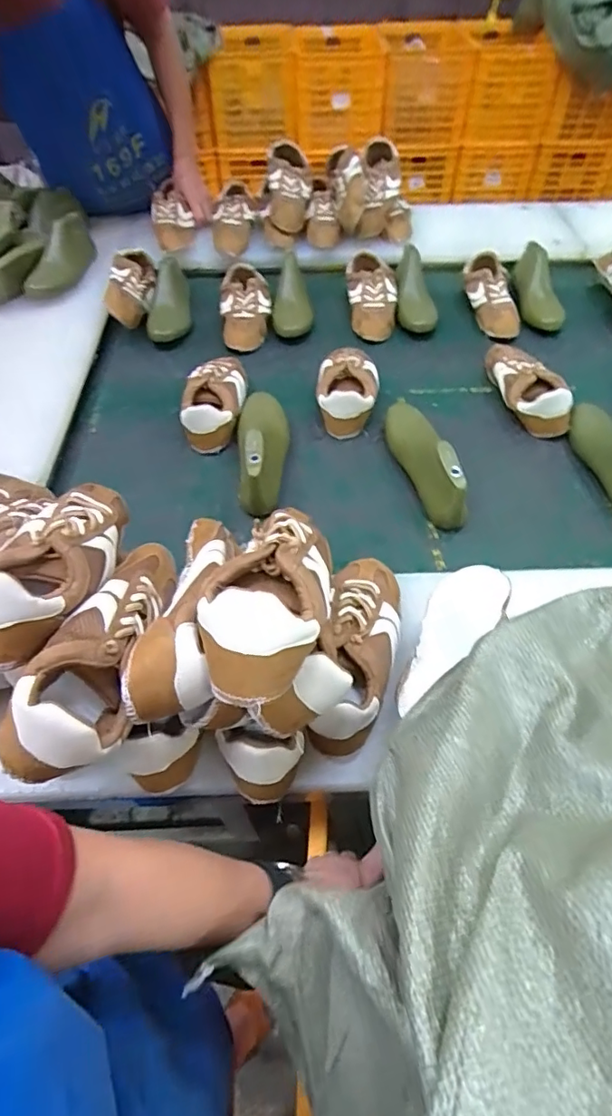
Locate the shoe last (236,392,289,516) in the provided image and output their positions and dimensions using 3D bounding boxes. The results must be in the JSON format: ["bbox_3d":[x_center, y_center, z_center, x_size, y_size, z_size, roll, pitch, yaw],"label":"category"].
[{"bbox_3d":[-0.067,-0.186,0.802,0.075,0.087,0.229,-3,55,0],"label":"shoe last"}]

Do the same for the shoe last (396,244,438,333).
[{"bbox_3d":[0.223,-0.550,1.075,0.077,0.063,0.258,2,55,4],"label":"shoe last"}]

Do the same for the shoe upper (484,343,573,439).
[{"bbox_3d":[0.366,-0.304,0.896,0.084,0.064,0.244,-11,55,-5],"label":"shoe upper"}]

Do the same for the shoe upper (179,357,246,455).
[{"bbox_3d":[-0.152,-0.272,0.870,0.095,0.062,0.209,4,55,5],"label":"shoe upper"}]

